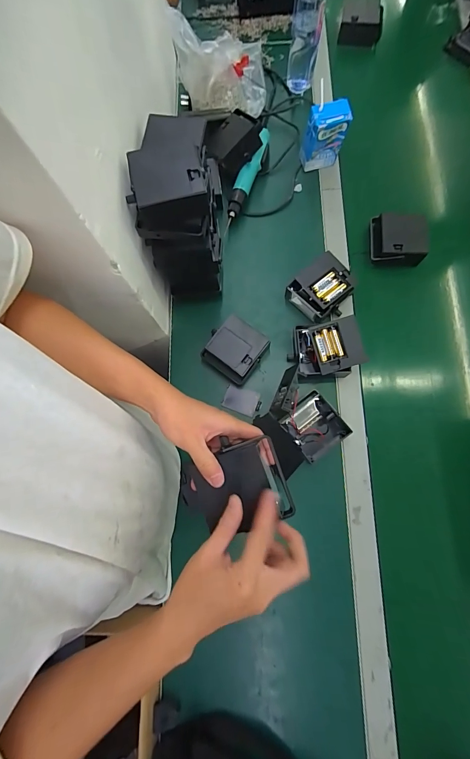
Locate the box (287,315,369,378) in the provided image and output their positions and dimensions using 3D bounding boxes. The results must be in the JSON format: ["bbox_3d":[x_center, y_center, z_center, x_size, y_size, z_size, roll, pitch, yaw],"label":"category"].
[{"bbox_3d":[0.153,-0.049,0.558,0.110,0.067,0.086,-4,78,0],"label":"box"}]

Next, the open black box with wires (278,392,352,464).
[{"bbox_3d":[0.130,0.080,0.541,0.086,0.044,0.090,-36,79,-6],"label":"open black box with wires"}]

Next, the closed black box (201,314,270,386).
[{"bbox_3d":[0.001,-0.050,0.573,0.094,0.046,0.090,37,81,9],"label":"closed black box"}]

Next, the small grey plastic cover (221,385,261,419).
[{"bbox_3d":[0.012,0.037,0.577,0.065,0.007,0.042,22,79,6],"label":"small grey plastic cover"}]

